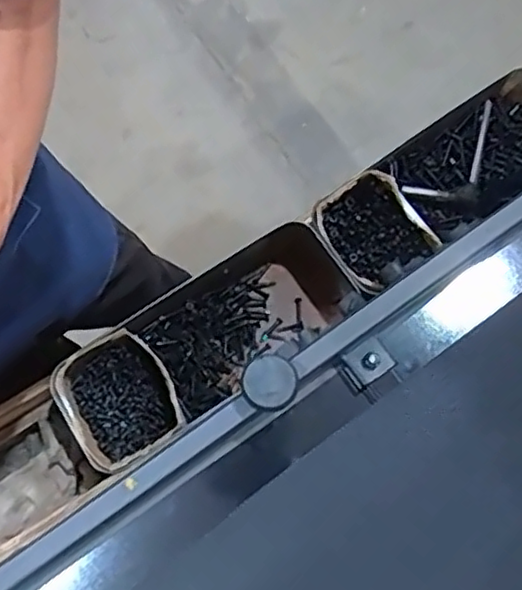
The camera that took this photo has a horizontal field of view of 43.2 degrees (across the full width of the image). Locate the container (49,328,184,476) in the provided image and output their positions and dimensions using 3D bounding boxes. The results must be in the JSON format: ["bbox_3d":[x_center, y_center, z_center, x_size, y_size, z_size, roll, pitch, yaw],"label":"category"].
[{"bbox_3d":[-0.142,0.108,0.674,0.106,0.052,0.120,-33,76,-7],"label":"container"}]

